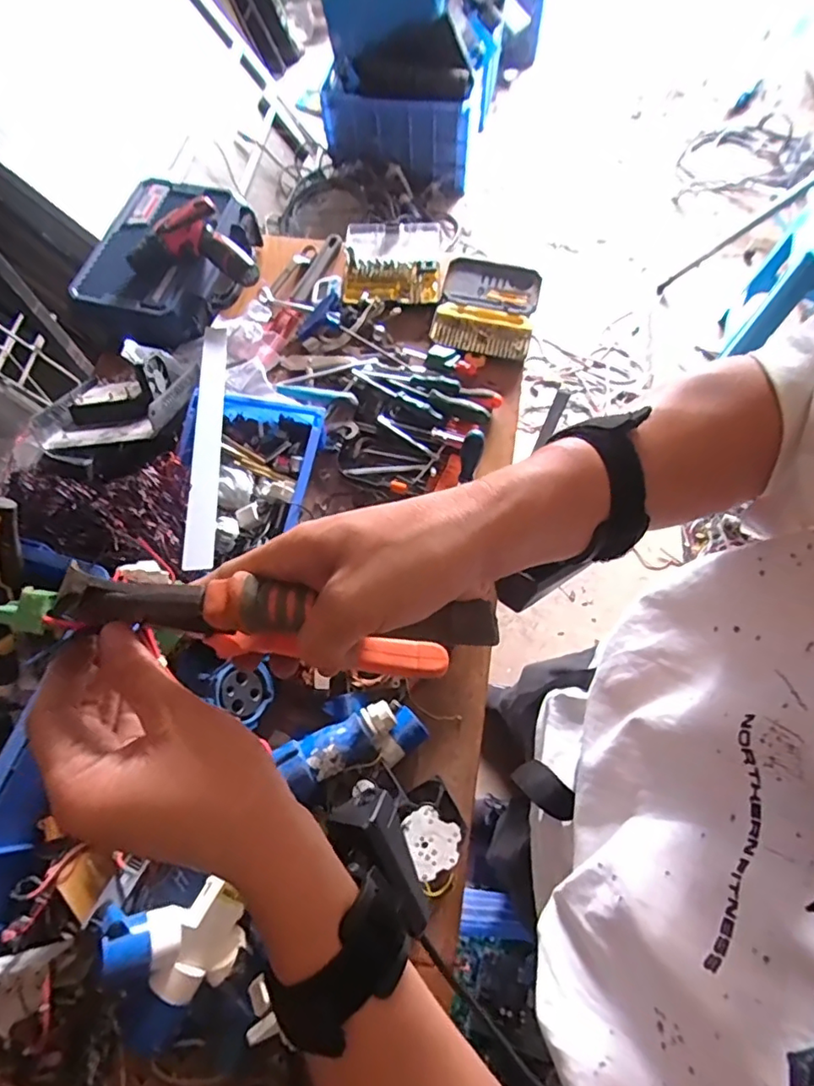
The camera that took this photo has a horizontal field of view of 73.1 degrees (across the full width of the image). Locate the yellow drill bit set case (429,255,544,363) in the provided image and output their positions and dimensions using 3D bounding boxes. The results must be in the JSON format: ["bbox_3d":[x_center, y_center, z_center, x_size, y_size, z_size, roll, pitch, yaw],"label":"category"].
[{"bbox_3d":[0.160,-0.474,1.083,0.186,0.034,0.246,11,68,8],"label":"yellow drill bit set case"}]

